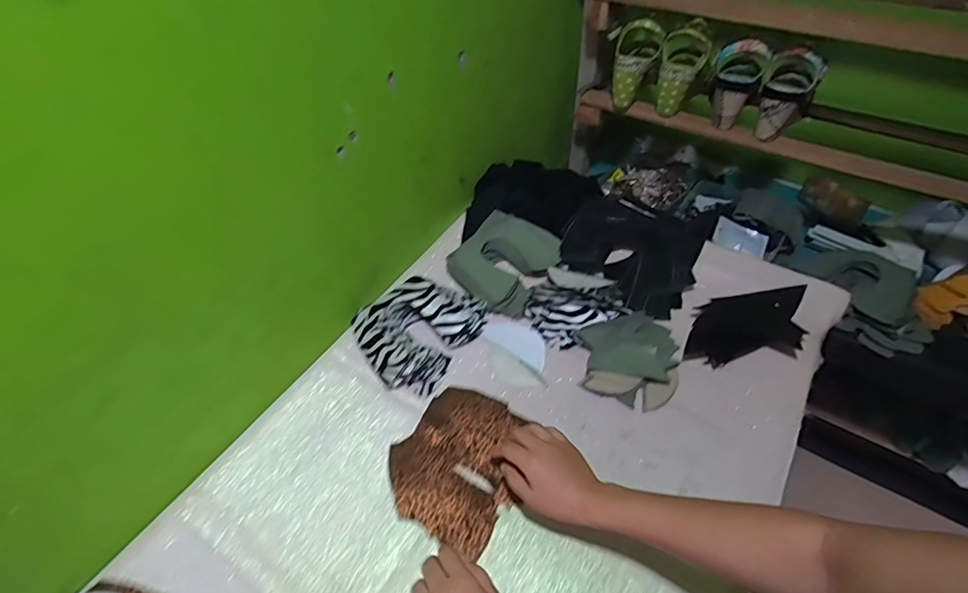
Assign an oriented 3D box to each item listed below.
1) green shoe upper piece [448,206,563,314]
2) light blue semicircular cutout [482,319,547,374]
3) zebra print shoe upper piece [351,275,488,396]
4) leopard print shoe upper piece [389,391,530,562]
[{"bbox_3d":[0.033,-0.058,0.774,0.148,0.063,0.162,30,57,25],"label":"green shoe upper piece"},{"bbox_3d":[0.053,0.067,0.703,0.108,0.010,0.056,29,56,25],"label":"light blue semicircular cutout"},{"bbox_3d":[-0.101,0.043,0.697,0.157,0.060,0.180,28,56,24],"label":"zebra print shoe upper piece"},{"bbox_3d":[-0.028,0.201,0.586,0.148,0.023,0.174,25,54,22],"label":"leopard print shoe upper piece"}]

